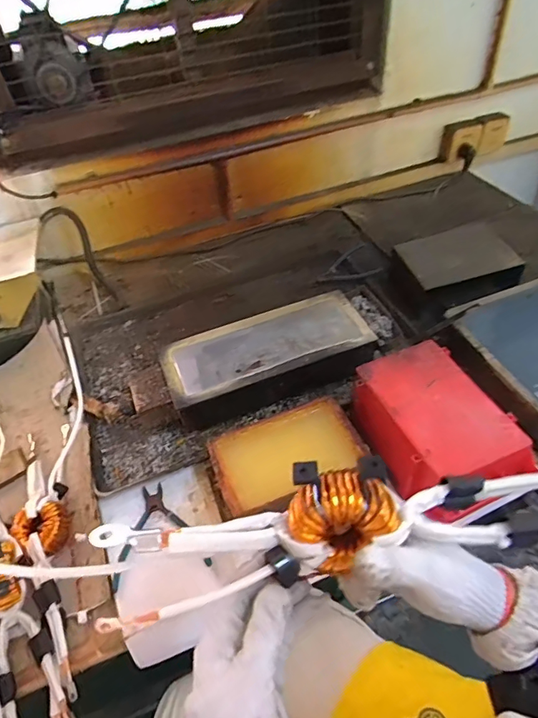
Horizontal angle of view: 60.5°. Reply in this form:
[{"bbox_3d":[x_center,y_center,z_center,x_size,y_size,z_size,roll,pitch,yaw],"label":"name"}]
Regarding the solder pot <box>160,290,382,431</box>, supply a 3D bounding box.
[{"bbox_3d":[-0.001,-0.002,0.797,0.343,0.088,0.151,-18,48,-11],"label":"solder pot"}]

